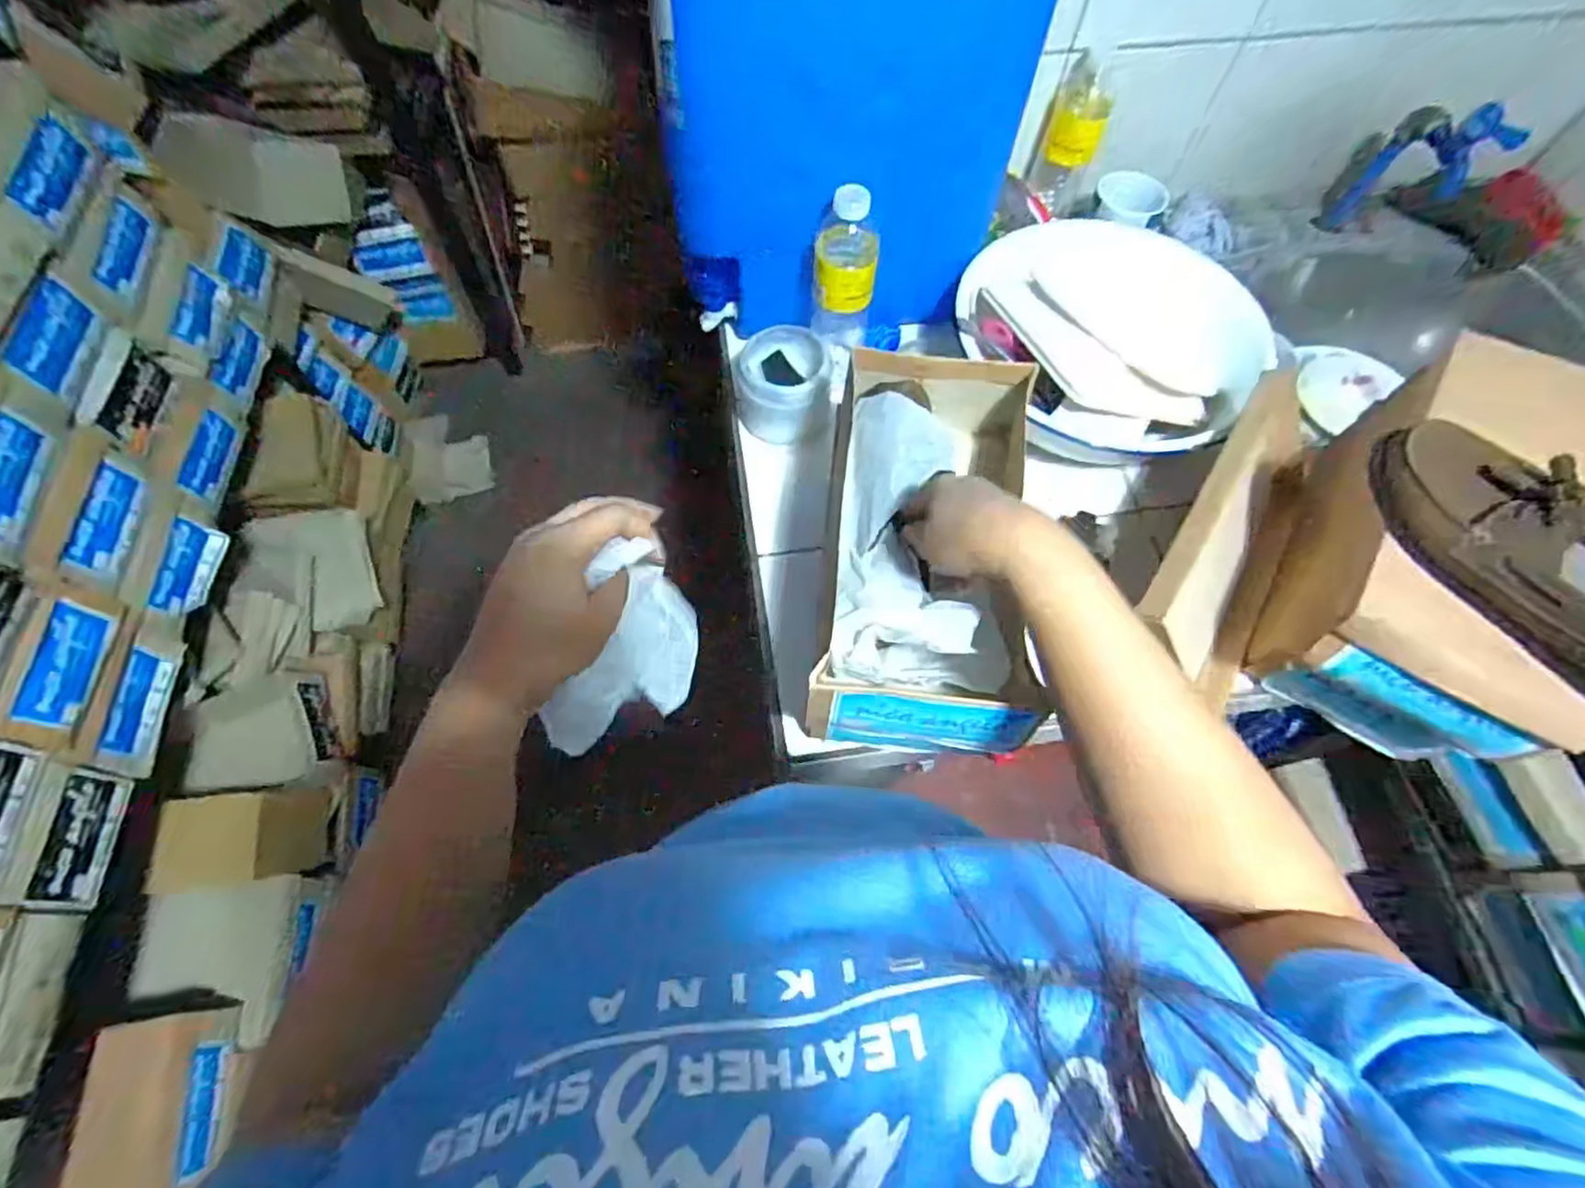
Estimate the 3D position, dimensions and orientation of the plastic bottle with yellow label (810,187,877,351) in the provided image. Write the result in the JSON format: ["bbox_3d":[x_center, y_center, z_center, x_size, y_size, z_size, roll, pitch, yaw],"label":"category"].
[{"bbox_3d":[0.050,-0.303,0.667,0.058,0.191,0.056,4,65,1],"label":"plastic bottle with yellow label"}]

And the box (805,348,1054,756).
[{"bbox_3d":[0.109,-0.046,0.511,0.152,0.102,0.299,12,63,4],"label":"box"}]

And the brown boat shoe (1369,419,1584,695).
[{"bbox_3d":[0.487,-0.030,0.442,0.074,0.070,0.211,-30,69,-14],"label":"brown boat shoe"}]

